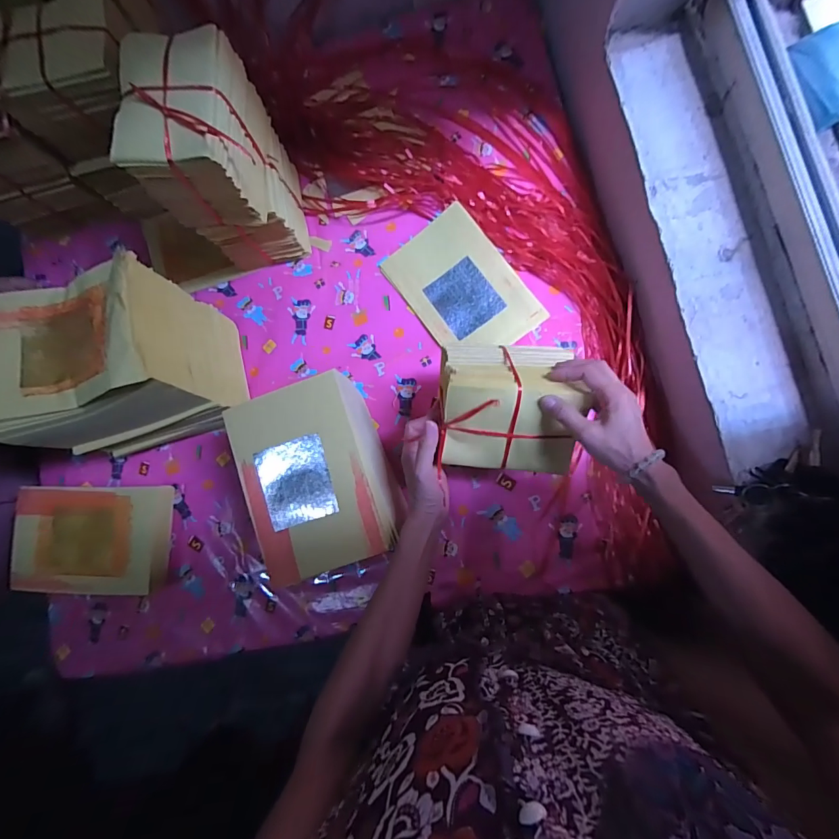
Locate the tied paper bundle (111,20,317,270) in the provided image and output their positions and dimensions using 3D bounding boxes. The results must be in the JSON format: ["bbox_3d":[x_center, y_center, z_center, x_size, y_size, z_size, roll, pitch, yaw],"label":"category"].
[{"bbox_3d":[-0.265,-0.343,0.593,0.127,0.263,0.159,-7,83,5],"label":"tied paper bundle"}]

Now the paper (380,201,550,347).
[{"bbox_3d":[0.066,-0.204,0.663,0.155,0.013,0.230,-38,81,1],"label":"paper"}]

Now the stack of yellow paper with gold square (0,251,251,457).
[{"bbox_3d":[-0.394,-0.067,0.569,0.221,0.205,0.177,-11,85,6],"label":"stack of yellow paper with gold square"}]

